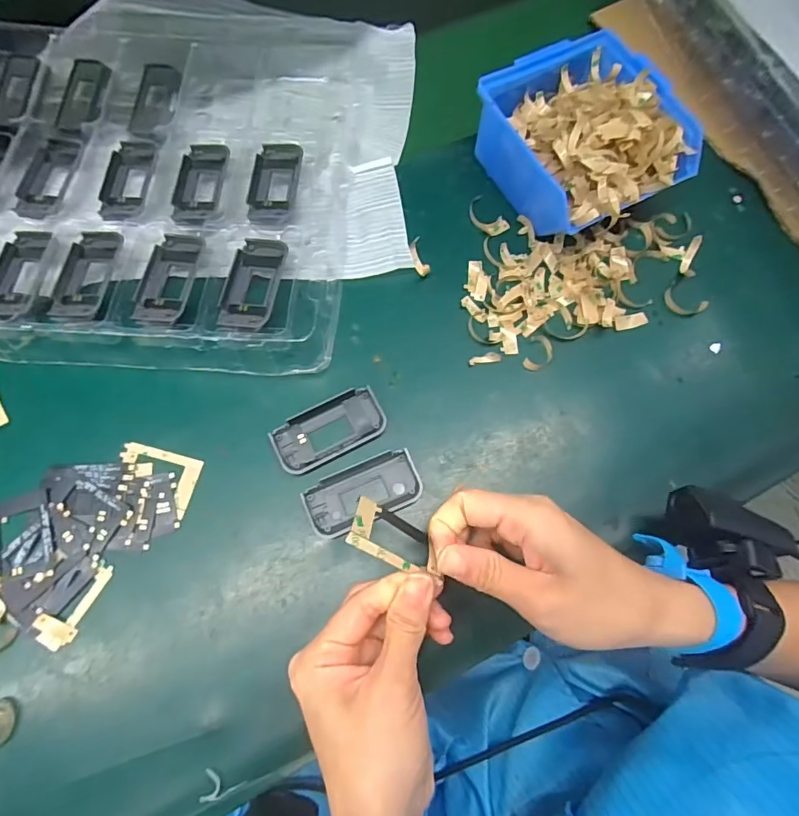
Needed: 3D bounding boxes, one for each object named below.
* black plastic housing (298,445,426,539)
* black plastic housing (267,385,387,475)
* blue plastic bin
[{"bbox_3d":[-0.024,0.056,0.327,0.076,0.007,0.037,-23,75,-9],"label":"black plastic housing"},{"bbox_3d":[-0.048,0.015,0.339,0.076,0.006,0.039,-28,75,-10],"label":"black plastic housing"},{"bbox_3d":[0.138,-0.203,0.380,0.122,0.067,0.133,-29,76,-10],"label":"blue plastic bin"}]

